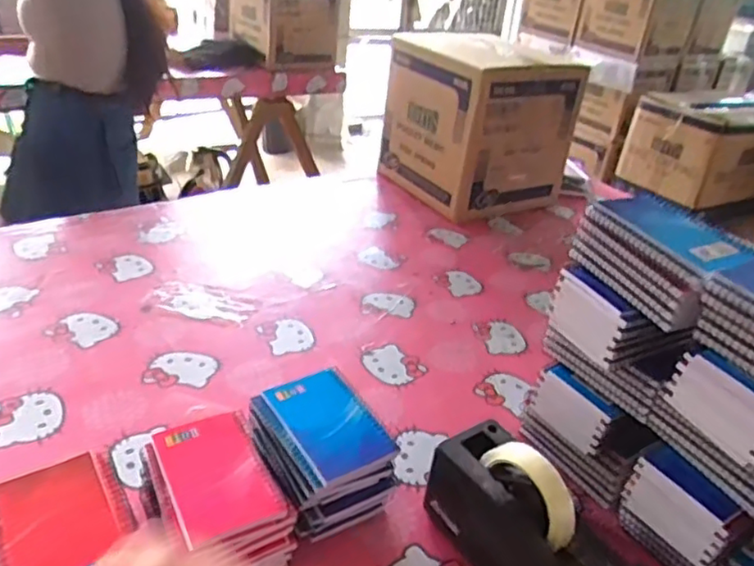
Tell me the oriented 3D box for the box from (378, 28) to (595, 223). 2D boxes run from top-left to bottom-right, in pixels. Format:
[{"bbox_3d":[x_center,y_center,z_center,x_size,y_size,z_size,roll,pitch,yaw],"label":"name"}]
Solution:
[{"bbox_3d":[0.214,-0.328,1.319,0.296,0.280,0.287,-13,36,-29],"label":"box"}]

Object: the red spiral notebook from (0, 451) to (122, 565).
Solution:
[{"bbox_3d":[-0.247,0.189,0.483,0.082,0.011,0.120,-15,38,-32],"label":"red spiral notebook"}]

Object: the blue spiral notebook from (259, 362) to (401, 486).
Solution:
[{"bbox_3d":[-0.045,0.132,0.606,0.081,0.010,0.131,-13,36,-29],"label":"blue spiral notebook"}]

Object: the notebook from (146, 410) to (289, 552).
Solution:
[{"bbox_3d":[-0.141,0.168,0.553,0.093,0.009,0.131,-11,35,-27],"label":"notebook"}]

